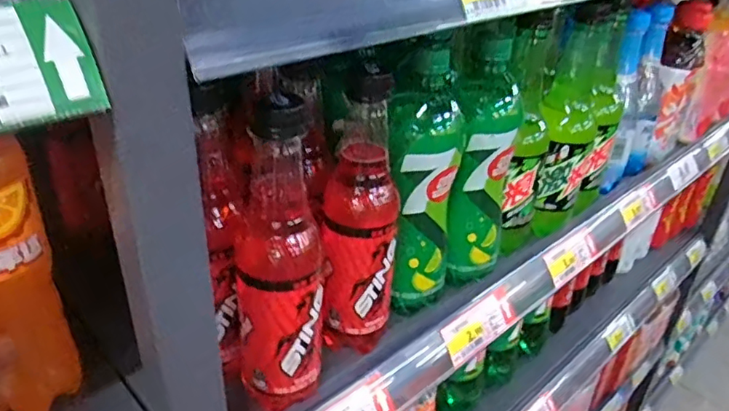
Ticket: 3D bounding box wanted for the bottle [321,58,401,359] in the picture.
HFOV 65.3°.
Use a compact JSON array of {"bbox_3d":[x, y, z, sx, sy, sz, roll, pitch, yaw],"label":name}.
[{"bbox_3d":[0.000,0.004,0.410,0.053,0.198,0.060,7,32,5],"label":"bottle"}]

